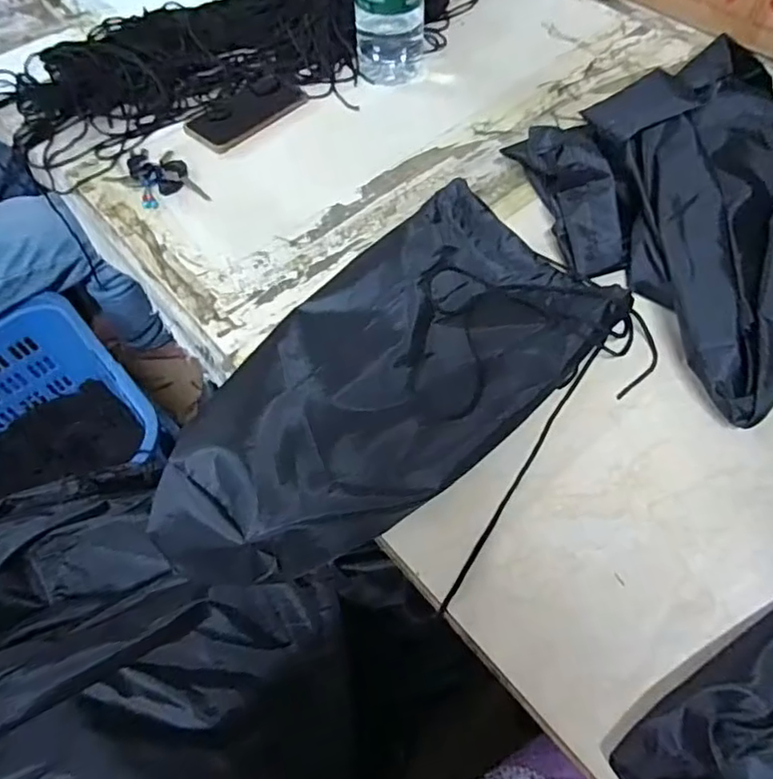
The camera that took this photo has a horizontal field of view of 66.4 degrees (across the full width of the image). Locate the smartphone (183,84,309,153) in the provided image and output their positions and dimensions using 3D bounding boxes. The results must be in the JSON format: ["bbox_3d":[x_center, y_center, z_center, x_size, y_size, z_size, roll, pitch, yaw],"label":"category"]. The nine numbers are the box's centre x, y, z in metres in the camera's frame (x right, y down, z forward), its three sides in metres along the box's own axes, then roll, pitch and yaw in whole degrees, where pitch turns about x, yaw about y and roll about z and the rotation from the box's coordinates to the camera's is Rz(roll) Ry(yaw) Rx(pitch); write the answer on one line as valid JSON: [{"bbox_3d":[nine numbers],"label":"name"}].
[{"bbox_3d":[-0.182,-0.365,0.776,0.073,0.007,0.161,40,68,22],"label":"smartphone"}]

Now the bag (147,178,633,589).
[{"bbox_3d":[-0.001,-0.011,0.519,0.435,0.082,0.209,-41,66,-20],"label":"bag"}]

